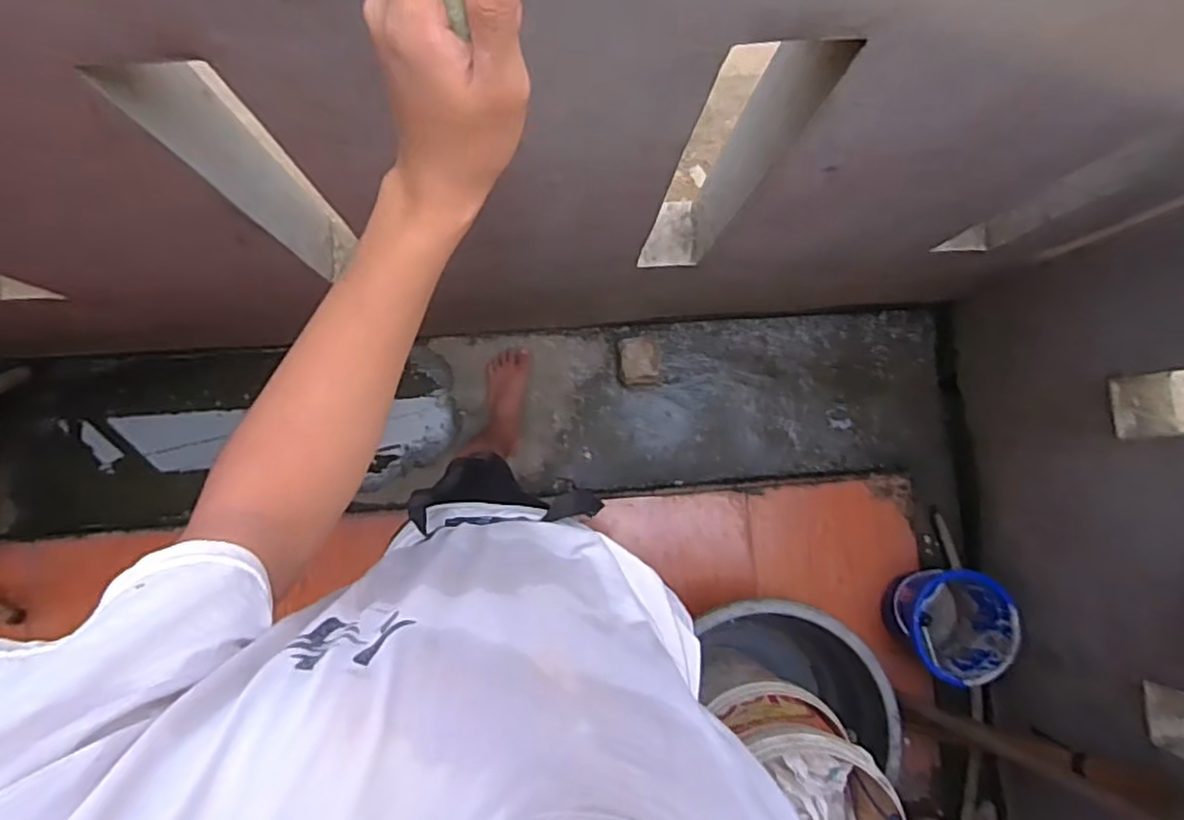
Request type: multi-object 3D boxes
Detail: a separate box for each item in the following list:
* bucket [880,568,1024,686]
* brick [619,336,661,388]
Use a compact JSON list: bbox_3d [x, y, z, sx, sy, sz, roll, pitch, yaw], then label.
[{"bbox_3d":[0.760,0.448,1.490,0.230,0.202,0.225,0,87,-4],"label":"bucket"},{"bbox_3d":[0.116,-0.117,1.622,0.101,0.040,0.121,-3,87,-4],"label":"brick"}]

